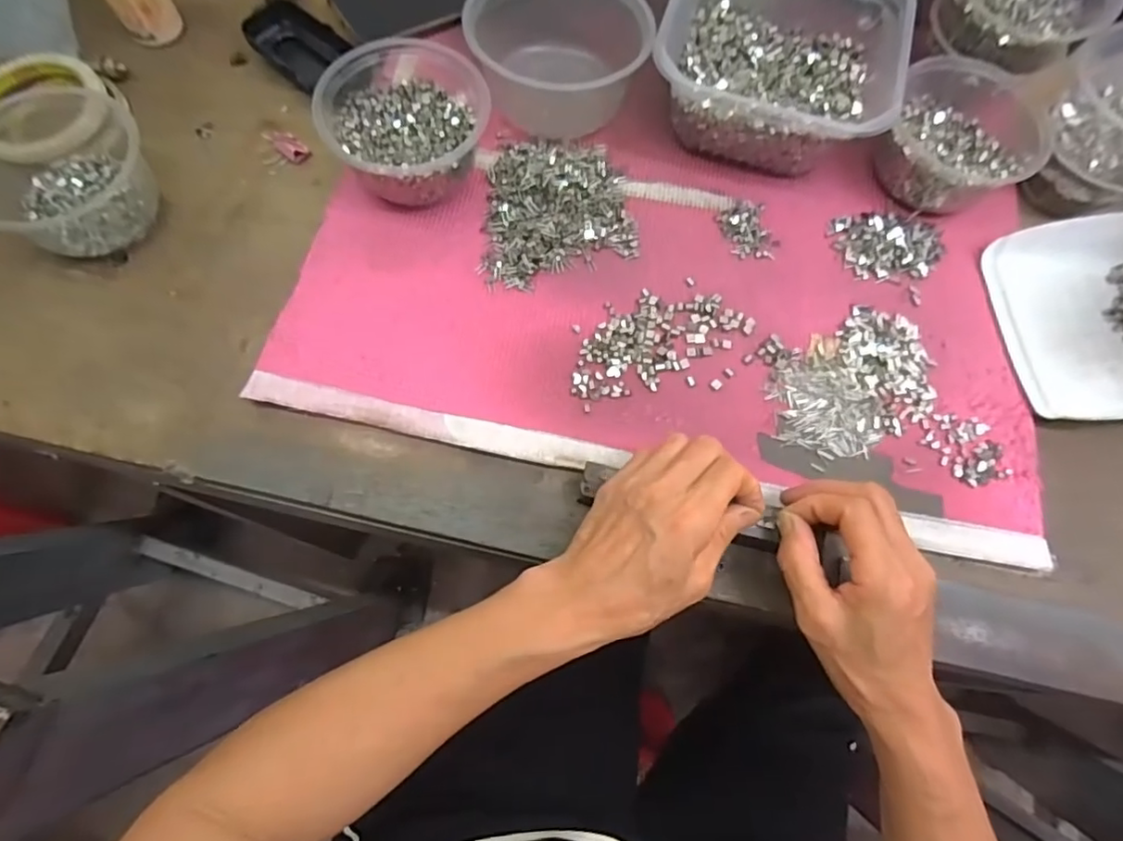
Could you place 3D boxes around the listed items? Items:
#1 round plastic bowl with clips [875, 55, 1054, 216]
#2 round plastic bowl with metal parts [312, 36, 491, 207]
[{"bbox_3d":[0.305,-0.219,0.448,0.113,0.041,0.132,40,73,11],"label":"round plastic bowl with clips"},{"bbox_3d":[-0.117,-0.222,0.428,0.114,0.059,0.136,-23,73,-11],"label":"round plastic bowl with metal parts"}]

